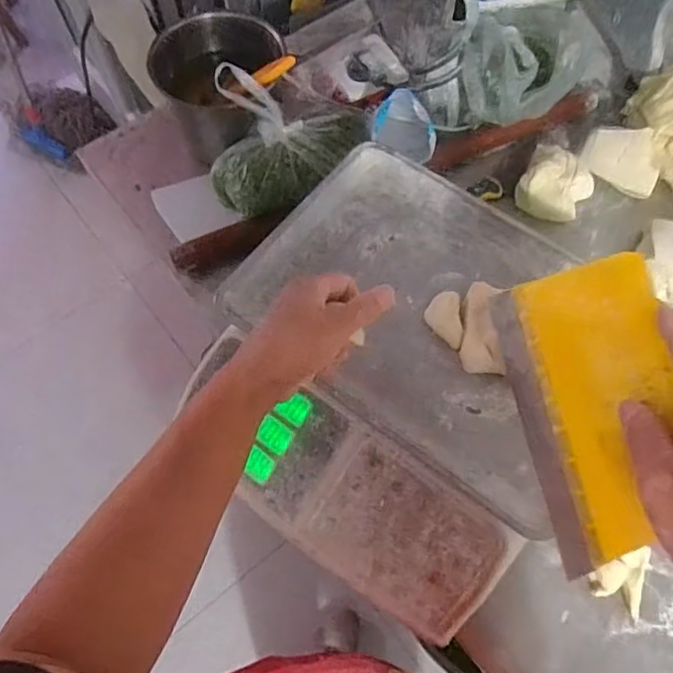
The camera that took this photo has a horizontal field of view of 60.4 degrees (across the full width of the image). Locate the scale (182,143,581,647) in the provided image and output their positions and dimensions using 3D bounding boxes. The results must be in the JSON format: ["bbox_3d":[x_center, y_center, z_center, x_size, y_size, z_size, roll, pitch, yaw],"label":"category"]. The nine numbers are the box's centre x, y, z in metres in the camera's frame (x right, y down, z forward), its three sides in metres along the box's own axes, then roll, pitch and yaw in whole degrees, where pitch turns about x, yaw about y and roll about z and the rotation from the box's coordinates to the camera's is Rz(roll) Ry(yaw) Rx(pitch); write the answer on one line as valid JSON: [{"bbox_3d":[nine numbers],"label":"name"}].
[{"bbox_3d":[0.055,0.031,0.529,0.319,0.093,0.340,32,70,14],"label":"scale"}]

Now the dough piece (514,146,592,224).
[{"bbox_3d":[0.250,-0.175,0.664,0.075,0.039,0.072,0,66,0],"label":"dough piece"}]

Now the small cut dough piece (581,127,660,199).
[{"bbox_3d":[0.334,-0.207,0.674,0.084,0.015,0.071,21,110,15],"label":"small cut dough piece"}]

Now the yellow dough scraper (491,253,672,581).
[{"bbox_3d":[0.162,0.041,0.365,0.011,0.120,0.187,1,67,-25],"label":"yellow dough scraper"}]

